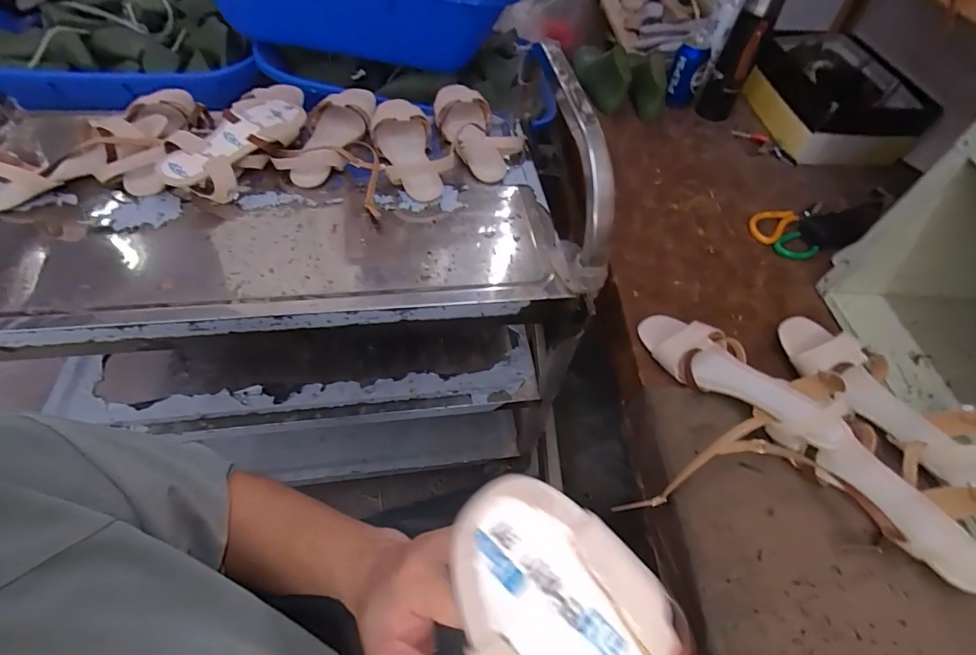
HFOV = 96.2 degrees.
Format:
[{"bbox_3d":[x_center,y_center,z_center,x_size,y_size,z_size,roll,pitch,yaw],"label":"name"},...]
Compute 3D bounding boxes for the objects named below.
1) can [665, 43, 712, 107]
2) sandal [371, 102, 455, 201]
[{"bbox_3d":[0.412,-0.521,0.911,0.065,0.102,0.055,20,54,12],"label":"can"},{"bbox_3d":[-0.123,-0.281,0.684,0.098,0.054,0.220,-12,56,-14],"label":"sandal"}]

